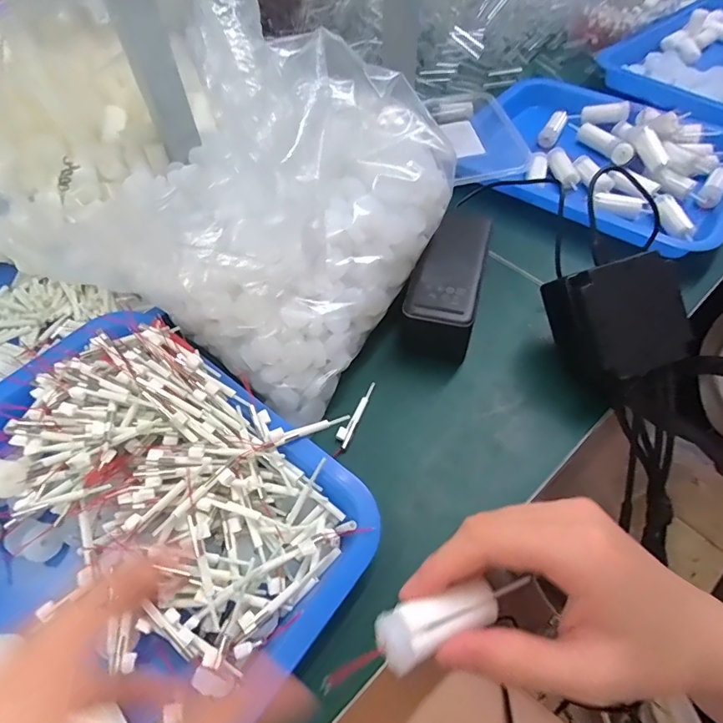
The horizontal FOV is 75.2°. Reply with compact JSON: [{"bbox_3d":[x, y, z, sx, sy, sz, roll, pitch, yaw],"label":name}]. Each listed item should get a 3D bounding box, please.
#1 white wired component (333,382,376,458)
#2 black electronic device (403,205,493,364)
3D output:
[{"bbox_3d":[-0.005,0.041,0.350,0.010,0.004,0.065,20,58,15],"label":"white wired component"},{"bbox_3d":[0.071,-0.064,0.393,0.055,0.052,0.131,13,58,10],"label":"black electronic device"}]

